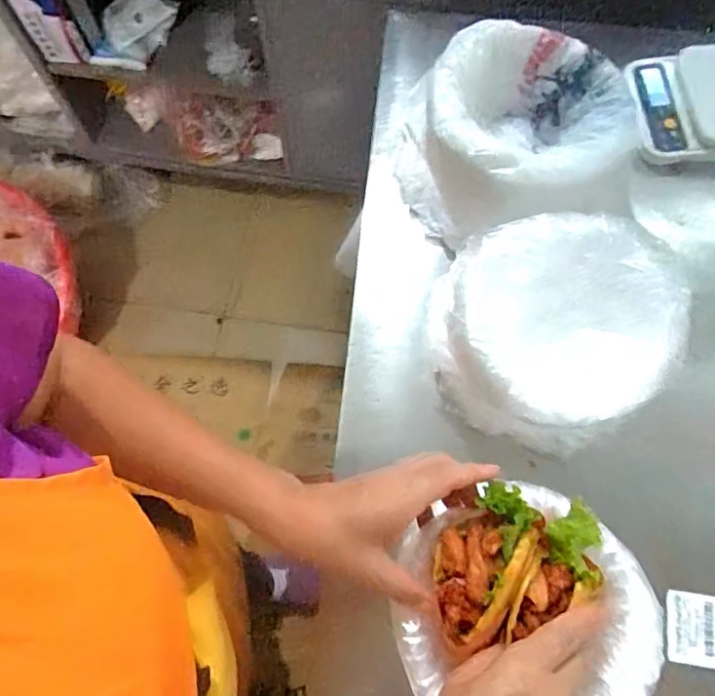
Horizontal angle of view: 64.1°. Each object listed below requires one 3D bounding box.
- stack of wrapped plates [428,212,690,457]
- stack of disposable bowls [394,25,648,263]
[{"bbox_3d":[0.169,-0.009,0.499,0.192,0.106,0.181,-33,74,-10],"label":"stack of wrapped plates"},{"bbox_3d":[0.148,-0.220,0.582,0.218,0.108,0.180,-12,71,-3],"label":"stack of disposable bowls"}]

